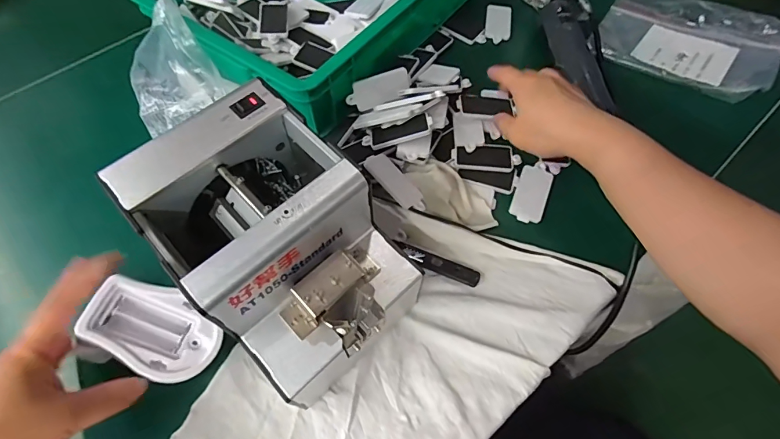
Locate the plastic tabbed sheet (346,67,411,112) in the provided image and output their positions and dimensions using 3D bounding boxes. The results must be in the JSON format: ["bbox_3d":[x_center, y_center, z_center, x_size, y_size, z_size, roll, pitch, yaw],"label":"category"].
[{"bbox_3d":[-0.012,-0.136,0.440,0.068,0.030,0.006,-18,19,0],"label":"plastic tabbed sheet"}]

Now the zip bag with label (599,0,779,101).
[{"bbox_3d":[0.371,-0.231,0.514,0.192,0.028,0.170,34,67,16],"label":"zip bag with label"}]

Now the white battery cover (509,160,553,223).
[{"bbox_3d":[0.146,-0.029,0.427,0.032,0.009,0.069,20,63,9],"label":"white battery cover"}]

